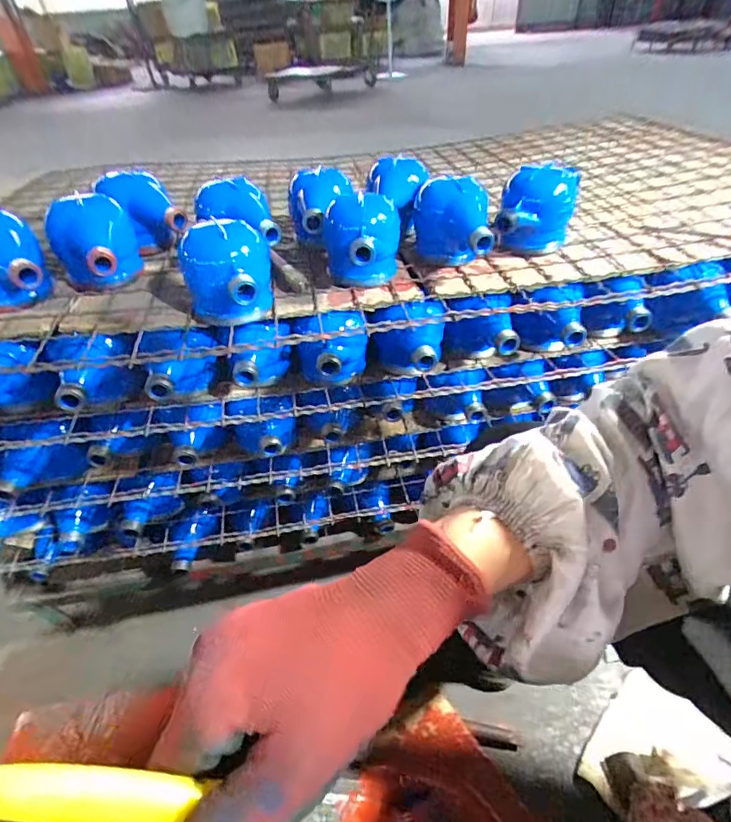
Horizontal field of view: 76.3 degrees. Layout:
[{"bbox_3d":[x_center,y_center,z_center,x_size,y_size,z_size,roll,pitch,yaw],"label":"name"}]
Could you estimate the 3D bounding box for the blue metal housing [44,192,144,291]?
[{"bbox_3d":[-0.282,-0.170,0.486,0.080,0.084,0.103,-20,44,-19],"label":"blue metal housing"}]

